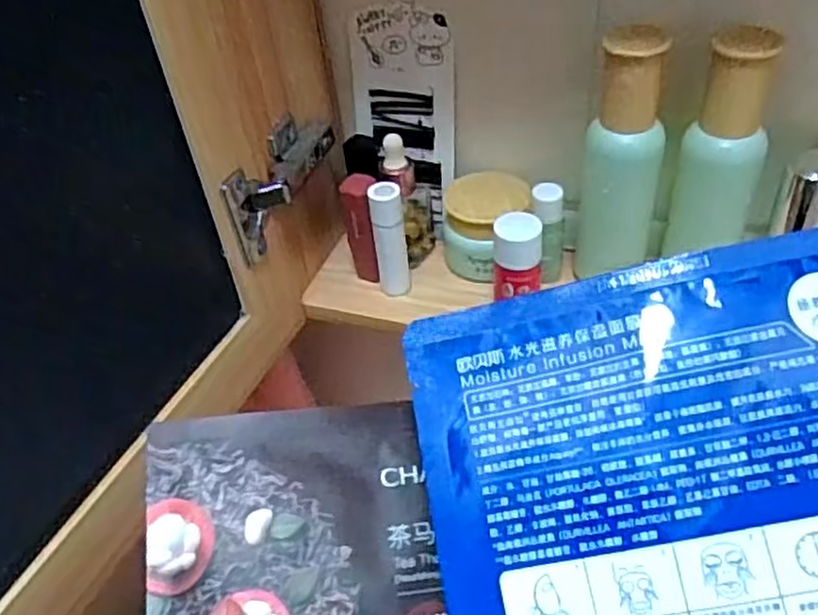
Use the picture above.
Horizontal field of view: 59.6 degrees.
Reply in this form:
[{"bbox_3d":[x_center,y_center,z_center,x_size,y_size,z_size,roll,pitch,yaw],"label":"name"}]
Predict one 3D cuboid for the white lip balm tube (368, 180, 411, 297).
[{"bbox_3d":[-0.013,-0.045,0.485,0.022,0.083,0.016,-7,43,0],"label":"white lip balm tube"}]

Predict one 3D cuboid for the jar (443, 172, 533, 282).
[{"bbox_3d":[0.054,-0.057,0.506,0.056,0.054,0.062,-33,49,-26],"label":"jar"}]

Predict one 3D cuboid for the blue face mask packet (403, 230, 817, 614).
[{"bbox_3d":[0.086,0.062,0.204,0.153,0.011,0.153,-12,75,6],"label":"blue face mask packet"}]

